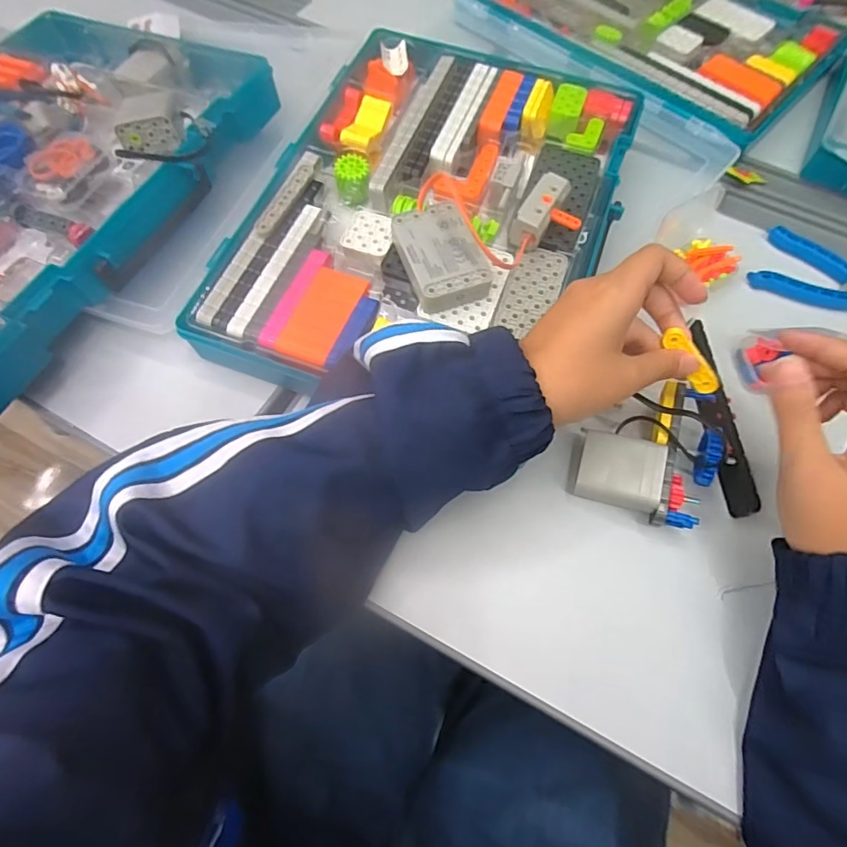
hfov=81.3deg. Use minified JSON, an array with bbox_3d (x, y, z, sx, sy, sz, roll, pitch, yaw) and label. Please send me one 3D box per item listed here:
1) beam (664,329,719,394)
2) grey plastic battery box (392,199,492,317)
[{"bbox_3d":[0.165,-0.038,0.304,0.049,0.013,0.009,43,66,-18],"label":"beam"},{"bbox_3d":[0.011,-0.116,0.348,0.053,0.020,0.076,-19,67,-11],"label":"grey plastic battery box"}]

